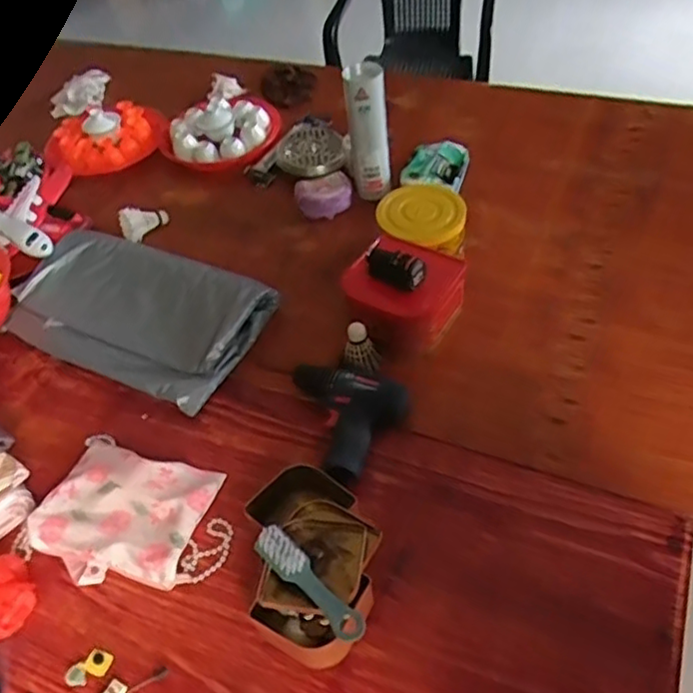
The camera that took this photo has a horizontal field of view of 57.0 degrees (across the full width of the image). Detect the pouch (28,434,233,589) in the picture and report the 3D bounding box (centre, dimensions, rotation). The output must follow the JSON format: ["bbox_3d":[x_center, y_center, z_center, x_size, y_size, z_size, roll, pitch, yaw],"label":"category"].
[{"bbox_3d":[-0.258,0.205,0.780,0.245,0.040,0.171,12,51,16],"label":"pouch"}]

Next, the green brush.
[{"bbox_3d":[-0.039,0.234,0.636,0.032,0.018,0.146,-38,55,-23],"label":"green brush"}]

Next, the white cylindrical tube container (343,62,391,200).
[{"bbox_3d":[0.038,-0.355,1.088,0.064,0.225,0.067,-3,49,4],"label":"white cylindrical tube container"}]

